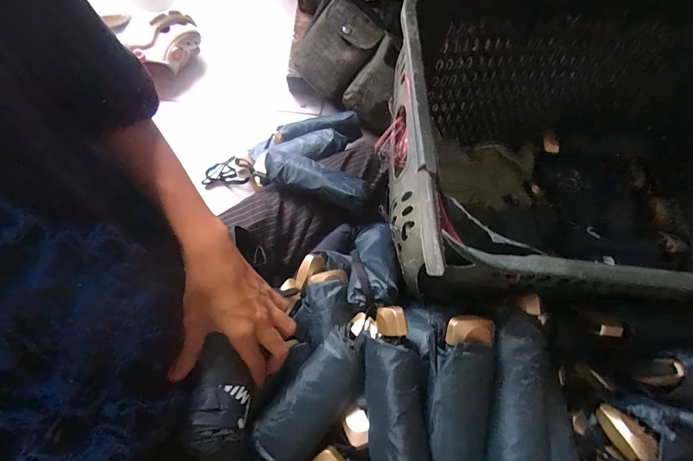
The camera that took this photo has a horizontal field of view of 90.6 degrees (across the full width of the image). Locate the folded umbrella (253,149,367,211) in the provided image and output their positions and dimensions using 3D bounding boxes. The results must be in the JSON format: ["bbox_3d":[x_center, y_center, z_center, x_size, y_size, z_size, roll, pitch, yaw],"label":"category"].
[{"bbox_3d":[-0.056,-0.079,0.532,0.175,0.043,0.055,19,68,6],"label":"folded umbrella"}]

